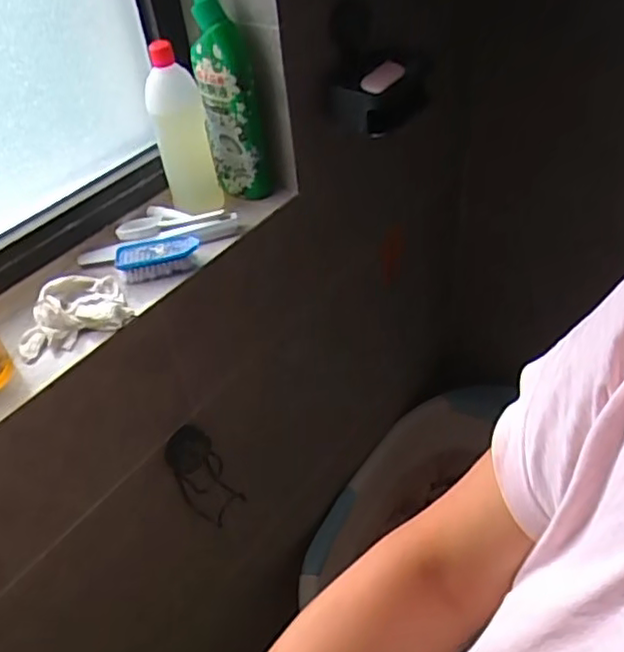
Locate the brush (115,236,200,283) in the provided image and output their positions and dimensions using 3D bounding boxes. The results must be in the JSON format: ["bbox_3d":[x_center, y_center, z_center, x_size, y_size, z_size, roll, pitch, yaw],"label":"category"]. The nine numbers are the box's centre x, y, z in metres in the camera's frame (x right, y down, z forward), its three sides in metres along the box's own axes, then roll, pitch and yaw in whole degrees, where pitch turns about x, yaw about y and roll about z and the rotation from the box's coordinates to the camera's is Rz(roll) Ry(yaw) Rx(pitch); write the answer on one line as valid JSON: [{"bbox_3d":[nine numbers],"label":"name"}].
[{"bbox_3d":[-0.177,-0.079,0.749,0.093,0.026,0.051,-9,43,-2],"label":"brush"}]

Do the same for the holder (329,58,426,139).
[{"bbox_3d":[0.083,-0.294,0.819,0.089,0.063,0.114,25,51,30],"label":"holder"}]

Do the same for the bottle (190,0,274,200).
[{"bbox_3d":[-0.097,-0.262,0.781,0.069,0.232,0.049,-12,43,-5],"label":"bottle"}]

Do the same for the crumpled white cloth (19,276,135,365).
[{"bbox_3d":[-0.261,-0.019,0.693,0.115,0.041,0.086,-22,45,-15],"label":"crumpled white cloth"}]

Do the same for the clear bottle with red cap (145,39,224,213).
[{"bbox_3d":[-0.154,-0.229,0.761,0.063,0.181,0.052,-12,43,-5],"label":"clear bottle with red cap"}]

